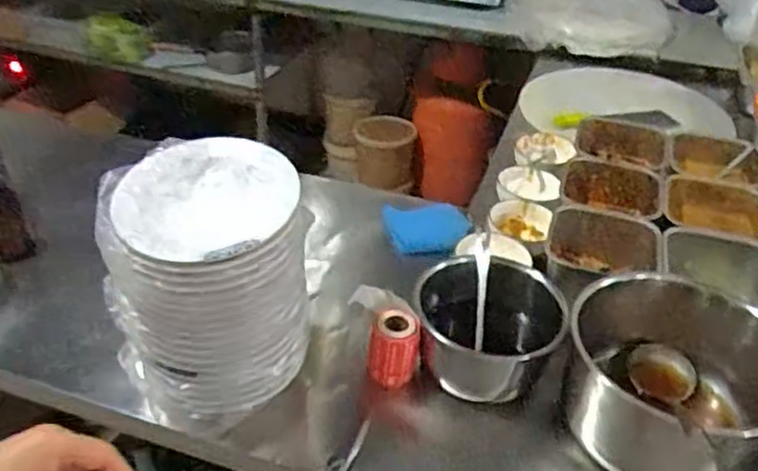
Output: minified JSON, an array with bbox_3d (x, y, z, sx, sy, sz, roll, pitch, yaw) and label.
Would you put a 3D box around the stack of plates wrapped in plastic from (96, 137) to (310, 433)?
[{"bbox_3d":[-0.187,0.052,0.776,0.214,0.250,0.181,-8,38,-14],"label":"stack of plates wrapped in plastic"}]

